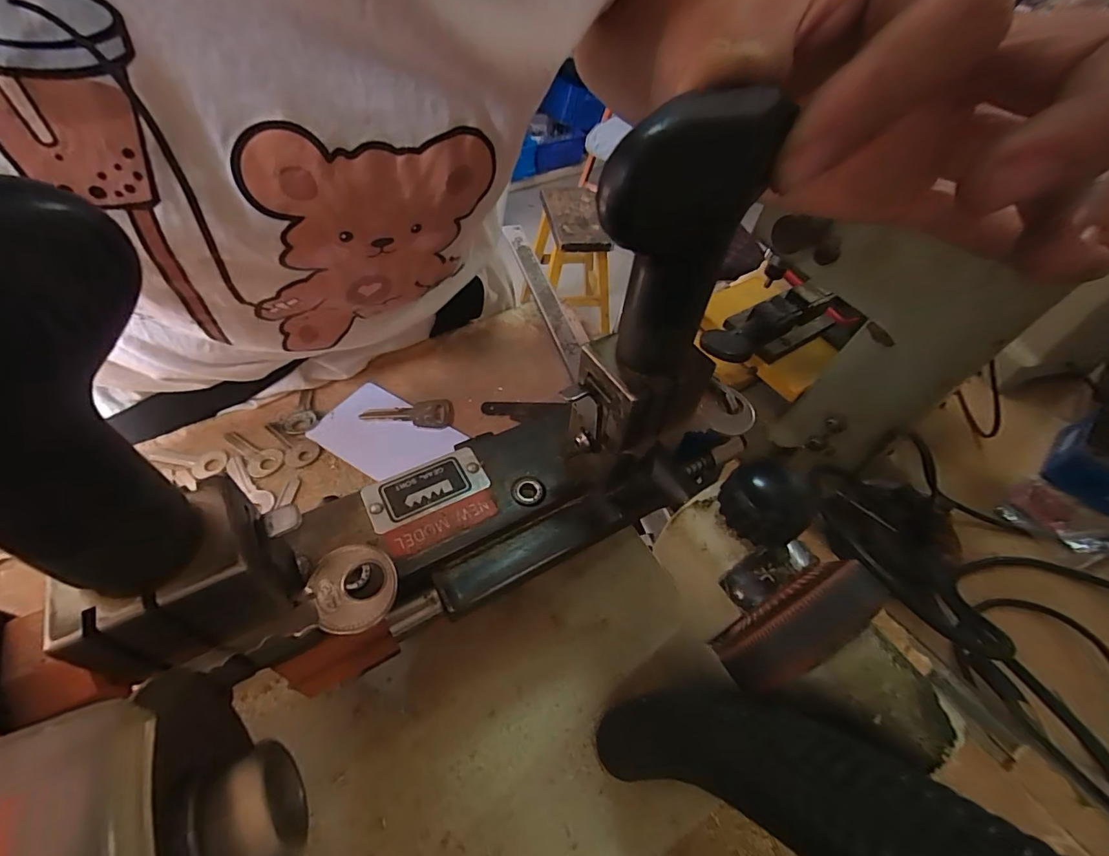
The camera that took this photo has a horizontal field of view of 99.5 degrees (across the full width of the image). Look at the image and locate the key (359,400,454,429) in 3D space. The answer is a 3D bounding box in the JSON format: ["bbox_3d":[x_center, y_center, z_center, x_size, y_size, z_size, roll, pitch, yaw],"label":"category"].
[{"bbox_3d":[-0.093,-0.009,0.299,0.055,0.004,0.024,1,52,-5],"label":"key"}]

